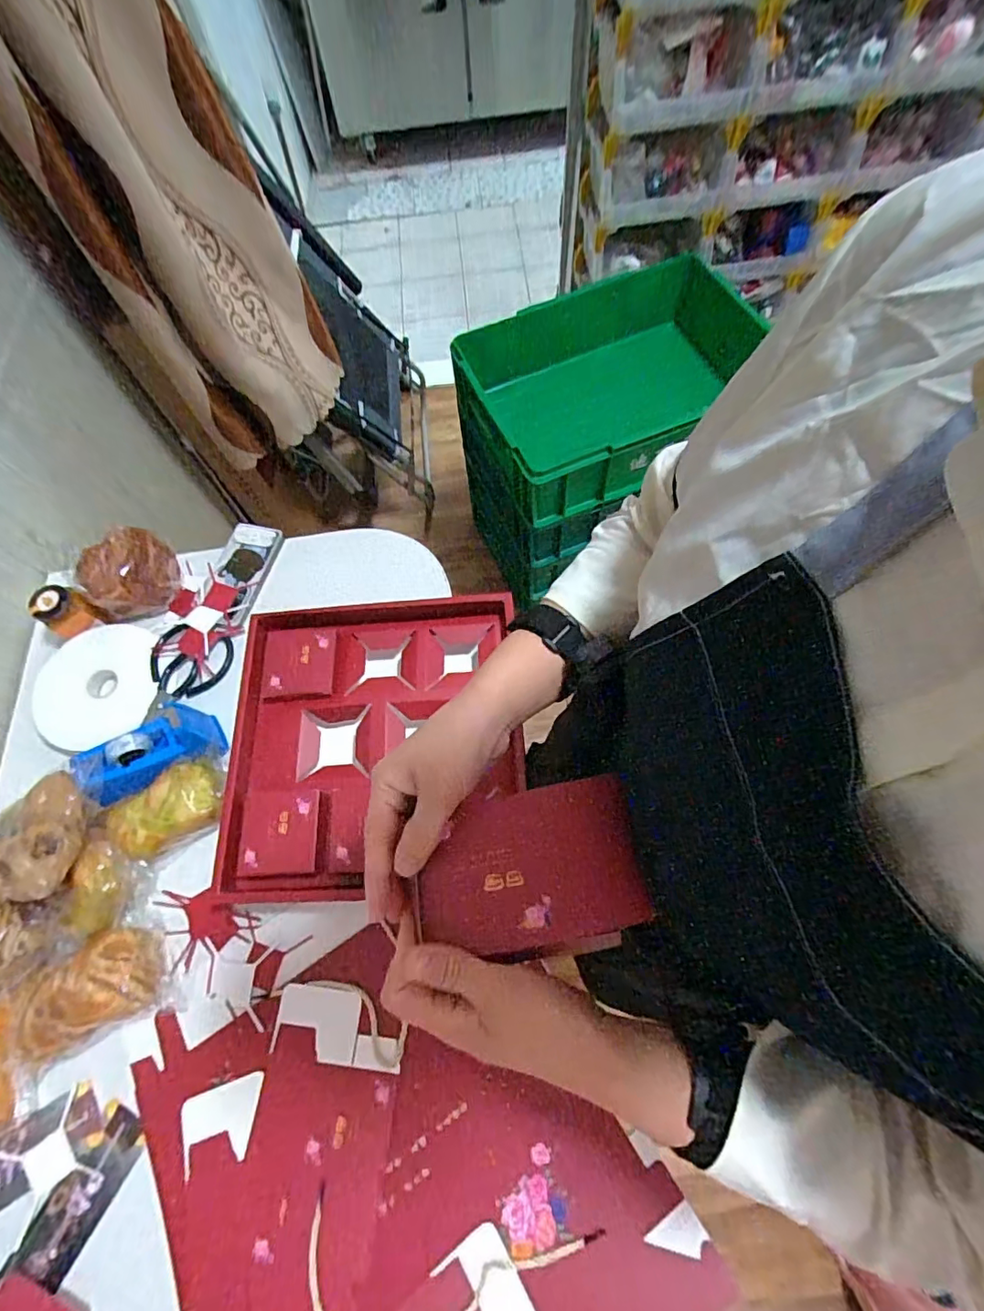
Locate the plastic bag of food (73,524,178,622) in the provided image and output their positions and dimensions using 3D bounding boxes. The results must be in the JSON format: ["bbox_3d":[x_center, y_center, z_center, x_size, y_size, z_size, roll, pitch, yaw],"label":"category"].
[{"bbox_3d":[-0.499,-0.114,0.729,0.107,0.070,0.100,-26,68,-8],"label":"plastic bag of food"}]

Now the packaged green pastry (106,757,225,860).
[{"bbox_3d":[-0.362,0.171,0.598,0.119,0.041,0.077,-35,69,-11],"label":"packaged green pastry"}]

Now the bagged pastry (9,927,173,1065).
[{"bbox_3d":[-0.407,0.339,0.536,0.127,0.064,0.092,-22,67,-6],"label":"bagged pastry"}]

